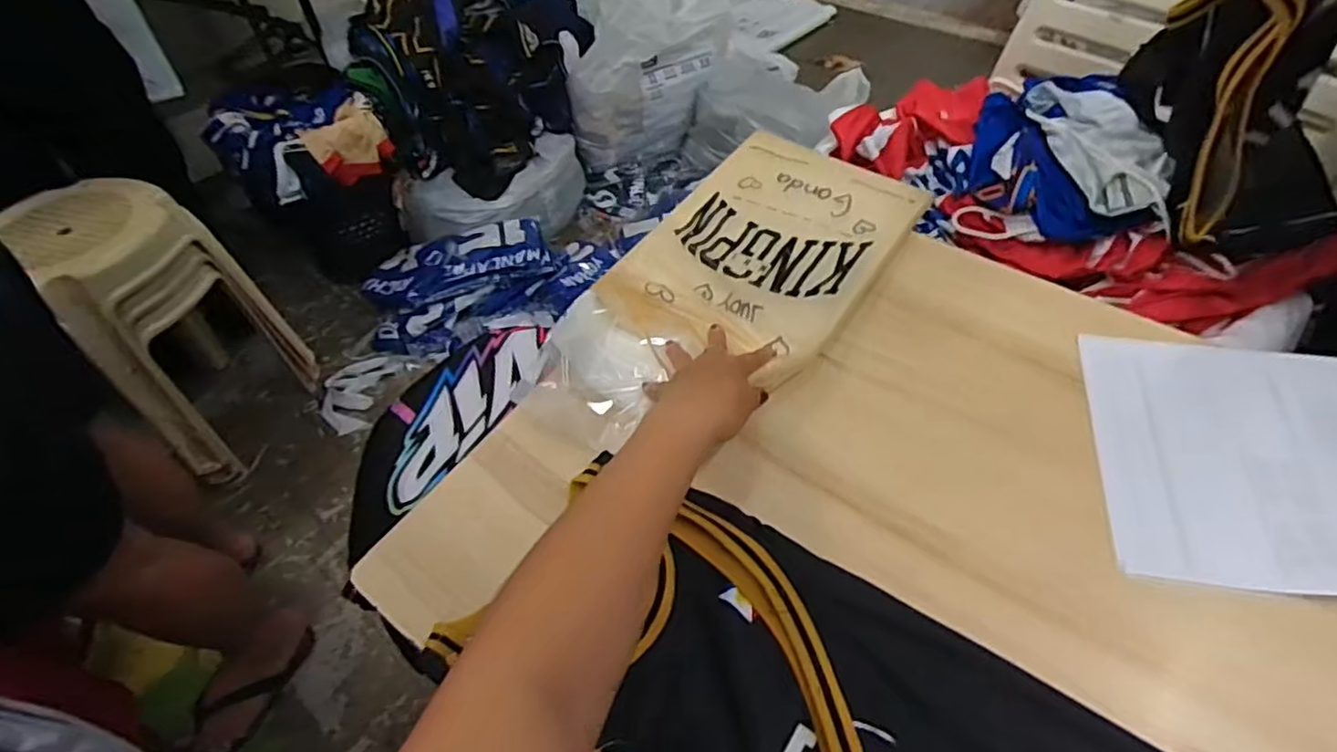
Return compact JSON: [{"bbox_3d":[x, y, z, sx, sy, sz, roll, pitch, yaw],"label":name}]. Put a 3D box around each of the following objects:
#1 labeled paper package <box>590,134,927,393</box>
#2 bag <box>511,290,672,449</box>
[{"bbox_3d":[0.099,-0.139,0.698,0.228,0.023,0.321,30,60,23],"label":"labeled paper package"},{"bbox_3d":[-0.062,-0.008,0.610,0.102,0.048,0.127,23,54,23],"label":"bag"}]

